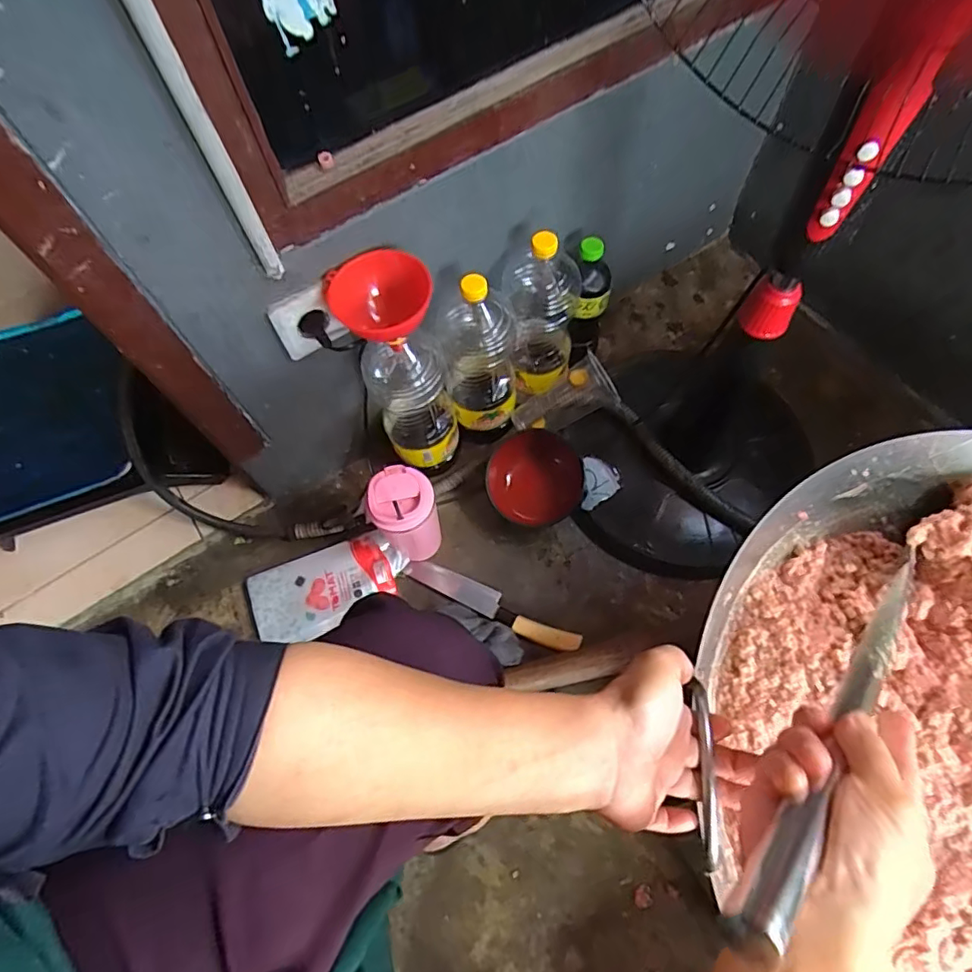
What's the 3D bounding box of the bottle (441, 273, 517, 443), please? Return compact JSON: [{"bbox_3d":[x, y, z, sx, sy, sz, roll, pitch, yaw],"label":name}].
[{"bbox_3d":[-0.009,-0.177,0.780,0.096,0.286,0.097,-3,65,2],"label":"bottle"}]

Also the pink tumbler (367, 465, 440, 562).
[{"bbox_3d":[-0.104,0.048,0.769,0.079,0.182,0.075,-1,65,3],"label":"pink tumbler"}]

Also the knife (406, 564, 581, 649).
[{"bbox_3d":[0.009,0.169,0.795,0.260,0.017,0.041,25,69,14],"label":"knife"}]

